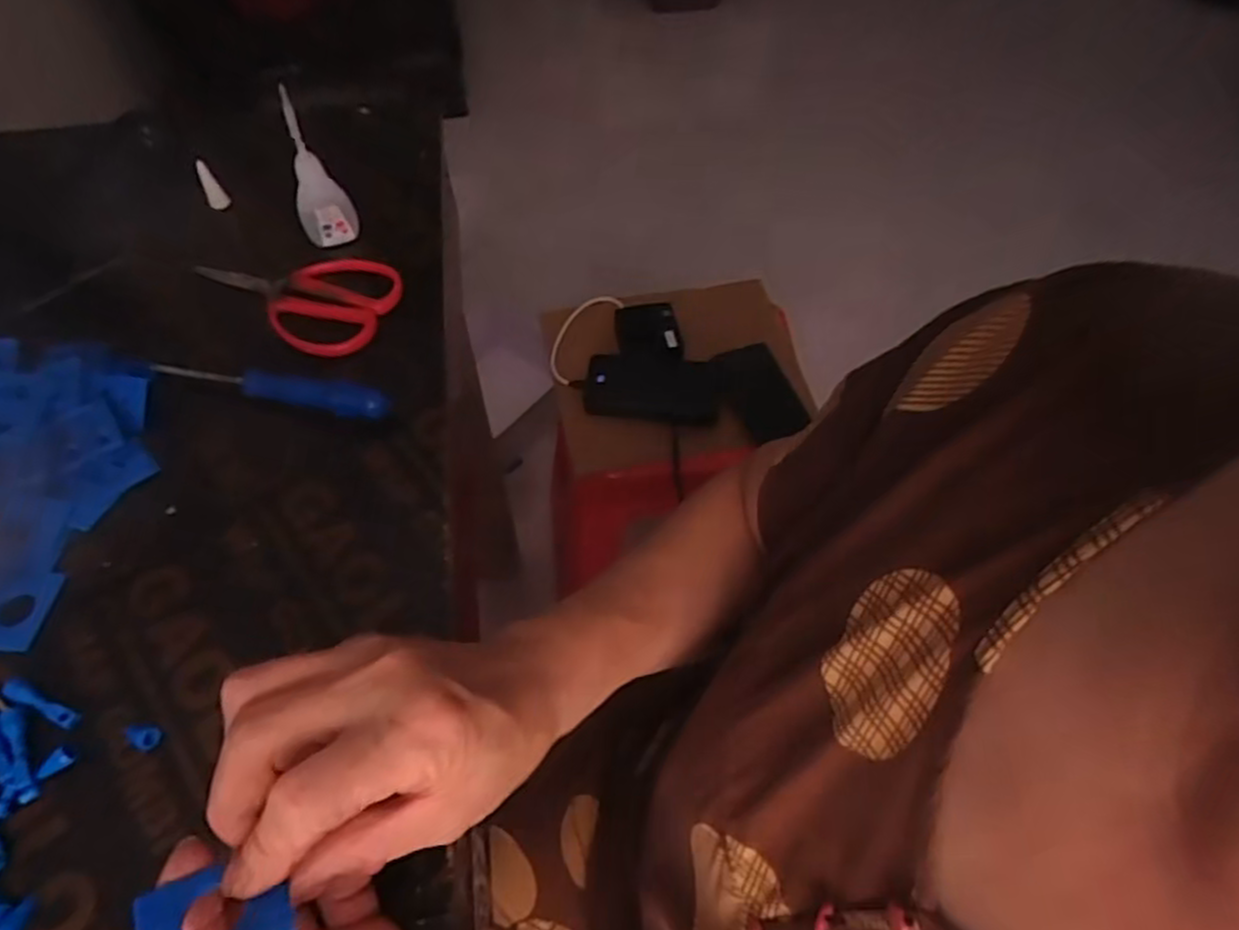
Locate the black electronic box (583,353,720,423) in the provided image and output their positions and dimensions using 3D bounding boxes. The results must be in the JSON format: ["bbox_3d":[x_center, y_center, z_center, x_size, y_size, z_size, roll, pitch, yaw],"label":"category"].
[{"bbox_3d":[0.038,-0.088,0.845,0.148,0.027,0.076,4,56,3],"label":"black electronic box"}]

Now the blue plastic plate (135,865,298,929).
[{"bbox_3d":[-0.124,0.137,0.225,0.043,0.005,0.032,-12,34,-23],"label":"blue plastic plate"}]

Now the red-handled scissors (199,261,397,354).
[{"bbox_3d":[-0.209,-0.118,0.488,0.131,0.010,0.080,24,59,14],"label":"red-handled scissors"}]

